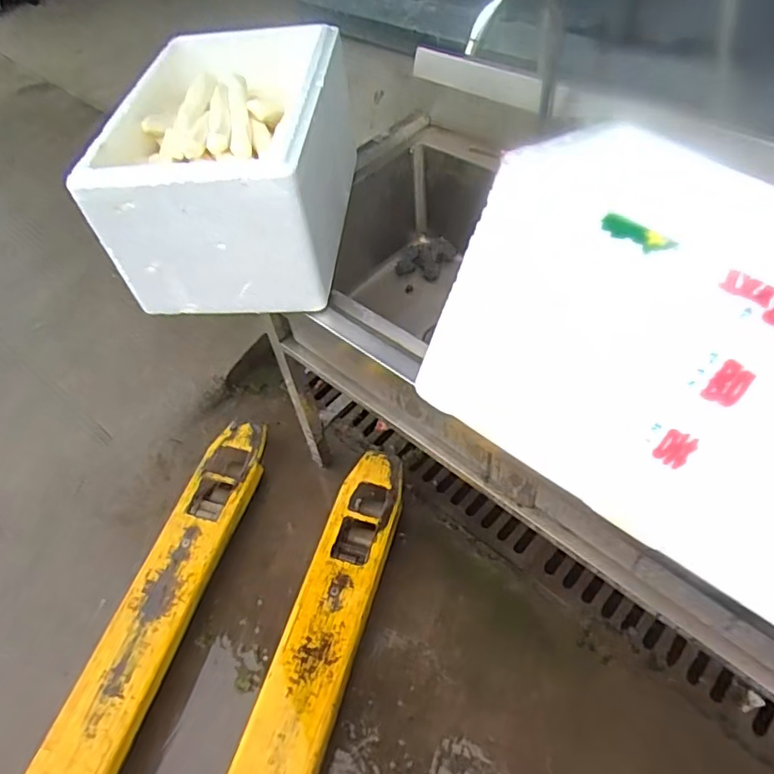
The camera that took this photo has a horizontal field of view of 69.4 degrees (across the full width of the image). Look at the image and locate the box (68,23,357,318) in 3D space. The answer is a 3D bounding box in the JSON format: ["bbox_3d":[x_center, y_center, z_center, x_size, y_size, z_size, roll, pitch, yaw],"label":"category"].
[{"bbox_3d":[-0.228,-0.356,0.898,0.301,0.221,0.447,-1,52,9],"label":"box"}]

